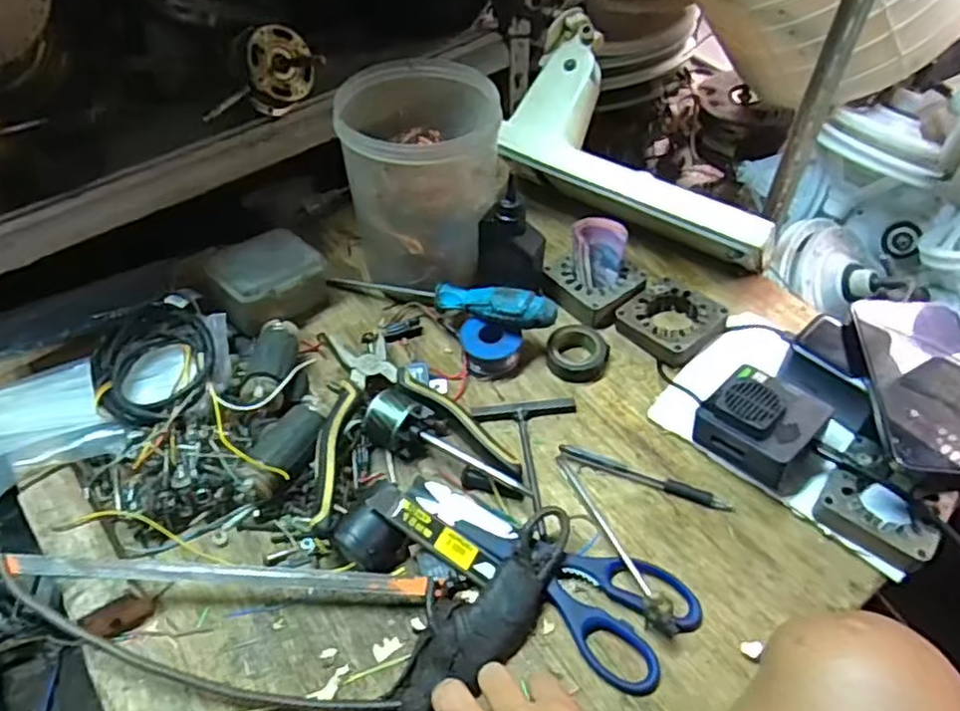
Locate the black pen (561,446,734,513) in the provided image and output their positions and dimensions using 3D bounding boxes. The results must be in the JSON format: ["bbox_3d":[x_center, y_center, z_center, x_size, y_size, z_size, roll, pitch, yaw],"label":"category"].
[{"bbox_3d":[0.128,0.095,0.532,0.135,0.009,0.011,18,54,14],"label":"black pen"}]

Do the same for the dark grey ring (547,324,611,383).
[{"bbox_3d":[0.088,-0.003,0.601,0.055,0.023,0.042,9,53,7],"label":"dark grey ring"}]

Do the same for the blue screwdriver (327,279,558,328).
[{"bbox_3d":[-0.037,-0.053,0.623,0.228,0.028,0.027,11,50,32],"label":"blue screwdriver"}]

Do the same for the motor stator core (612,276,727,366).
[{"bbox_3d":[0.177,-0.032,0.621,0.080,0.025,0.079,-32,58,-22],"label":"motor stator core"}]

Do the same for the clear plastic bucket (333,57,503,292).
[{"bbox_3d":[-0.052,-0.161,0.628,0.134,0.160,0.130,-7,52,-5],"label":"clear plastic bucket"}]

